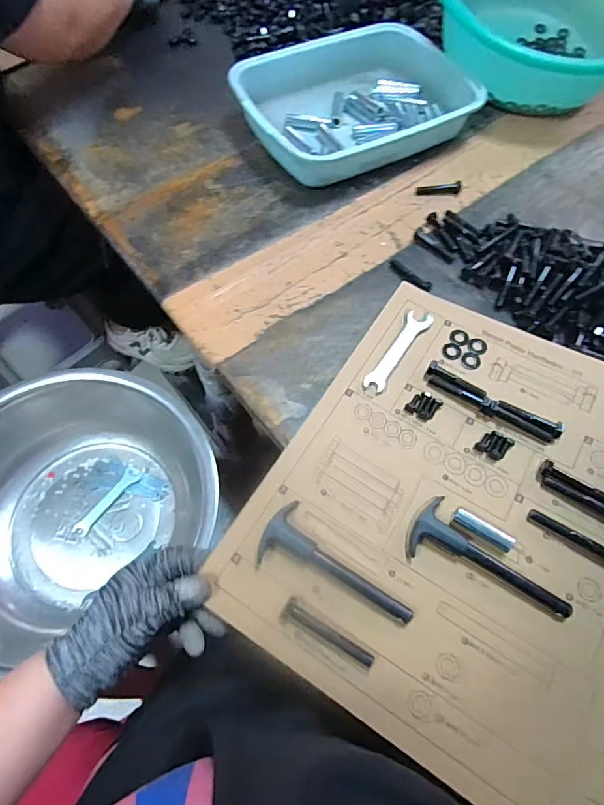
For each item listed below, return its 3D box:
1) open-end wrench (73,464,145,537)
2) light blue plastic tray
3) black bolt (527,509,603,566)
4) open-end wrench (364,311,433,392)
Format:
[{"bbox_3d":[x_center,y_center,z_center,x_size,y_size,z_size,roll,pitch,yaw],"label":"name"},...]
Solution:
[{"bbox_3d":[-0.264,0.133,0.603,0.024,0.005,0.113,35,73,8],"label":"open-end wrench"},{"bbox_3d":[0.079,-0.433,0.635,0.336,0.083,0.234,-25,66,-14],"label":"light blue plastic tray"},{"bbox_3d":[0.225,0.109,0.359,0.073,0.019,0.016,36,68,15],"label":"black bolt"},{"bbox_3d":[0.098,-0.055,0.449,0.024,0.004,0.108,34,69,13],"label":"open-end wrench"}]

